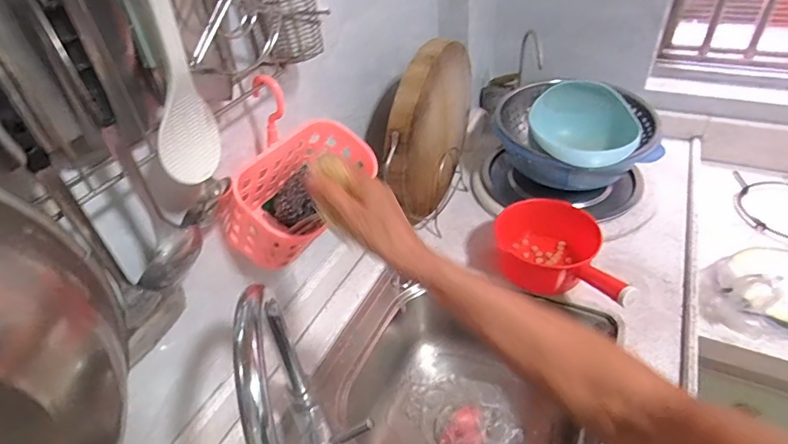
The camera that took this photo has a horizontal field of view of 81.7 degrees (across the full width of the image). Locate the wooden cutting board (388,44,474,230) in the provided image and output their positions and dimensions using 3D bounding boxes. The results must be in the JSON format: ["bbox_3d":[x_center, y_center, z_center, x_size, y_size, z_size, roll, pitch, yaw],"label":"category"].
[{"bbox_3d":[0.073,-0.171,0.842,0.057,0.294,0.331,11,44,19],"label":"wooden cutting board"}]

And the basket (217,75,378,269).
[{"bbox_3d":[-0.123,-0.081,0.550,0.110,0.179,0.199,19,47,26],"label":"basket"}]

